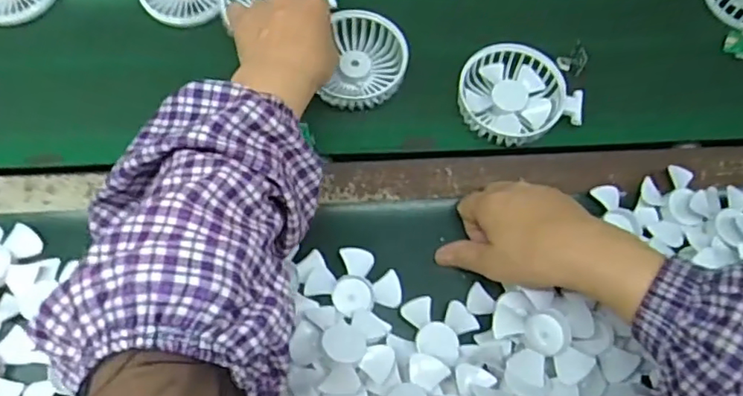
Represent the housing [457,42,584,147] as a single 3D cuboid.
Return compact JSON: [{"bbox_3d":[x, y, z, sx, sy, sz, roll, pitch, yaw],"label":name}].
[{"bbox_3d":[0.122,-0.086,0.502,0.086,0.029,0.095,-31,69,-14],"label":"housing"}]

